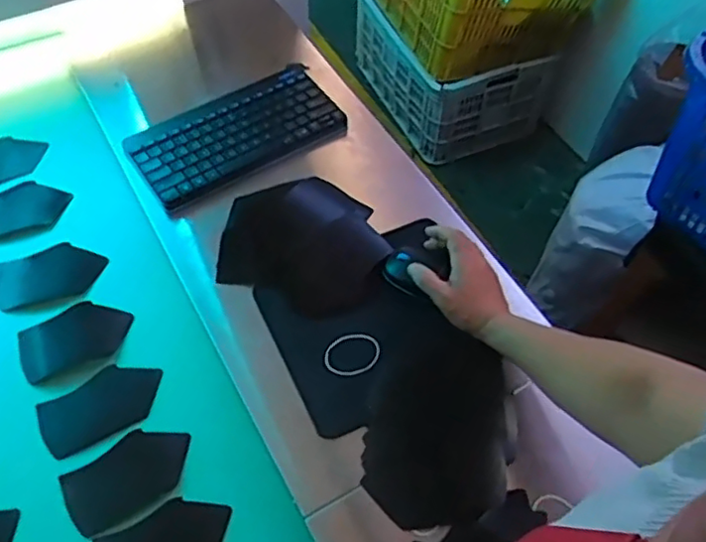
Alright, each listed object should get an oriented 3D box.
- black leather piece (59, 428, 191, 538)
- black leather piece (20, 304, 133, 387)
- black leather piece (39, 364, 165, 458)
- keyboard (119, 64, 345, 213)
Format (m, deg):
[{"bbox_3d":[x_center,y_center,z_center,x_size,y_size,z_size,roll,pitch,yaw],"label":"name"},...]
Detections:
[{"bbox_3d":[-0.228,0.209,0.644,0.126,0.007,0.071,-30,67,-14],"label":"black leather piece"},{"bbox_3d":[-0.318,0.078,0.727,0.120,0.011,0.070,-22,74,-11],"label":"black leather piece"},{"bbox_3d":[-0.272,0.146,0.687,0.128,0.004,0.066,-26,71,-19],"label":"black leather piece"},{"bbox_3d":[-0.152,-0.187,0.859,0.281,0.019,0.147,-32,63,-22],"label":"keyboard"}]

